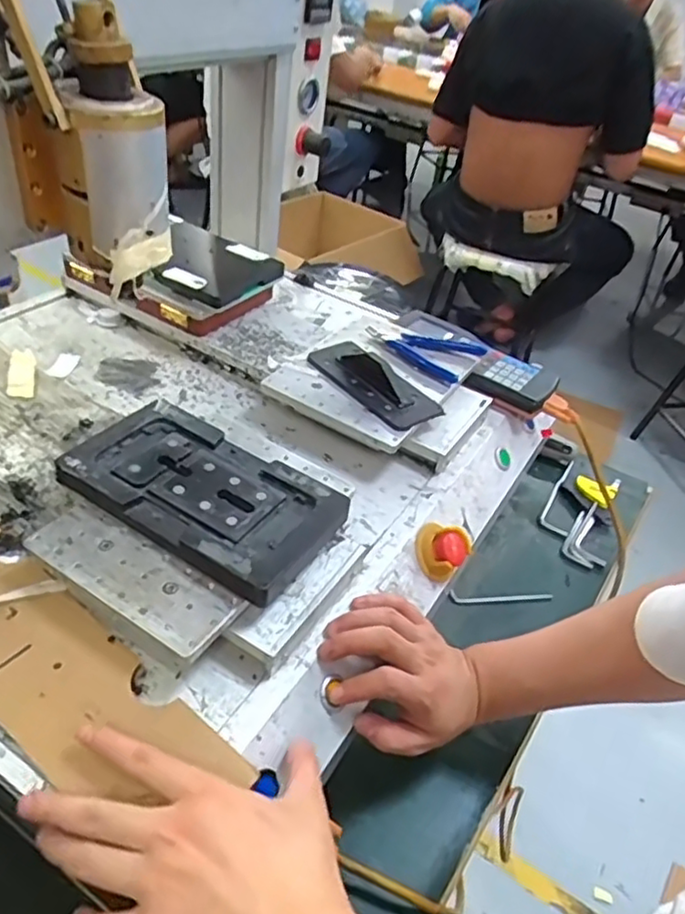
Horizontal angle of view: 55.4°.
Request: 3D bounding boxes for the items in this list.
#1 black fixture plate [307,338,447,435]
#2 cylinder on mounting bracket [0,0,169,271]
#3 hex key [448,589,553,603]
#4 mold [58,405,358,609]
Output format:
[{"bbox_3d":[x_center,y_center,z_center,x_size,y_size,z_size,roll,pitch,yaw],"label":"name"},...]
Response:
[{"bbox_3d":[0.031,-0.078,0.637,0.065,0.020,0.143,-27,51,-33],"label":"black fixture plate"},{"bbox_3d":[-0.170,-0.223,0.435,0.095,0.159,0.097,-13,43,-24],"label":"cylinder on mounting bracket"},{"bbox_3d":[0.161,0.142,0.660,0.108,0.008,0.014,2,41,-6],"label":"hex key"},{"bbox_3d":[-0.105,0.026,0.489,0.193,0.027,0.108,26,45,20],"label":"mold"}]

